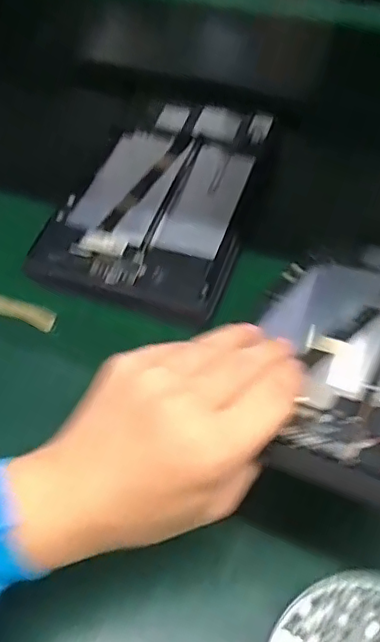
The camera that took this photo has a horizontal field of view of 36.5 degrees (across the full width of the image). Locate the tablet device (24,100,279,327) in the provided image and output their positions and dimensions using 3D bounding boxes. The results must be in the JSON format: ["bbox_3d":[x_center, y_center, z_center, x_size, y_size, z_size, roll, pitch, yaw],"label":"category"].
[{"bbox_3d":[-0.018,-0.113,0.501,0.149,0.019,0.248,15,56,14],"label":"tablet device"}]

